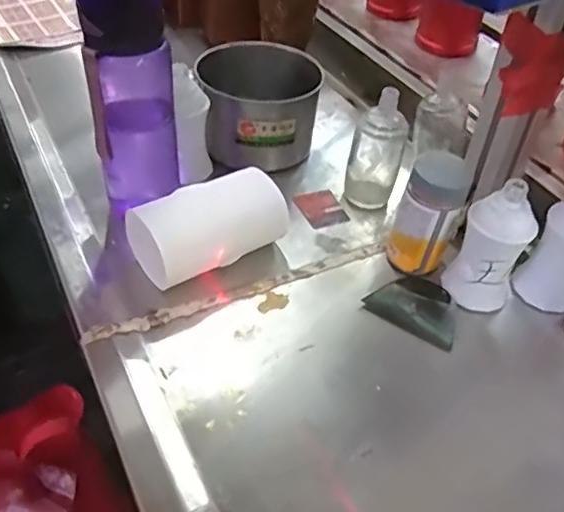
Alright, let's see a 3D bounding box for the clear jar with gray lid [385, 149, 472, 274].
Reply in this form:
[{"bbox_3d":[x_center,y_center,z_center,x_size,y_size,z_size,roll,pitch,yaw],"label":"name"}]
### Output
[{"bbox_3d":[0.131,-0.037,0.525,0.054,0.108,0.049,16,46,12],"label":"clear jar with gray lid"}]

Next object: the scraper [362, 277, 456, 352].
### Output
[{"bbox_3d":[0.122,0.046,0.522,0.081,0.024,0.051,30,51,25],"label":"scraper"}]

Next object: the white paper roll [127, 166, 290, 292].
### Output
[{"bbox_3d":[-0.065,-0.023,0.525,0.134,0.062,0.059,-26,51,-26],"label":"white paper roll"}]

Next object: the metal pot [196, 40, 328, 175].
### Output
[{"bbox_3d":[-0.023,-0.167,0.657,0.129,0.097,0.129,2,44,-2],"label":"metal pot"}]

